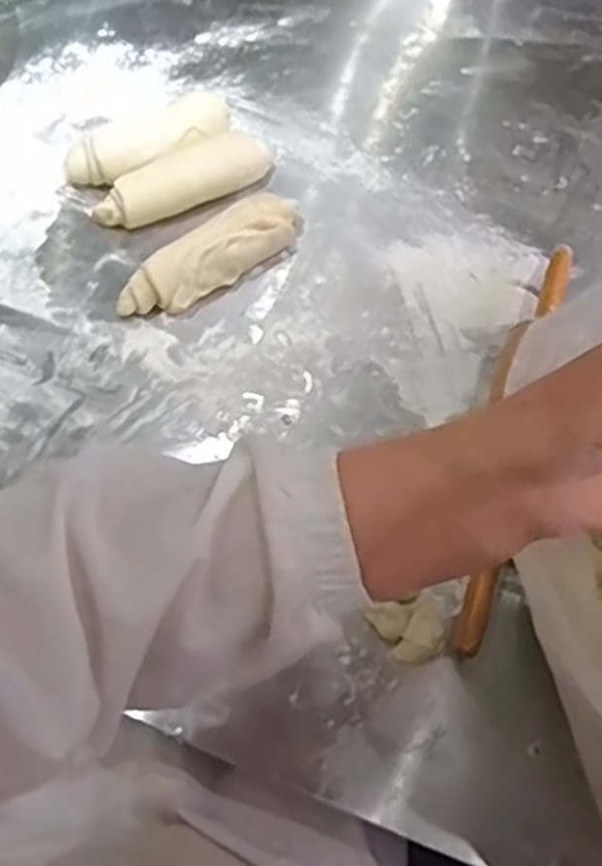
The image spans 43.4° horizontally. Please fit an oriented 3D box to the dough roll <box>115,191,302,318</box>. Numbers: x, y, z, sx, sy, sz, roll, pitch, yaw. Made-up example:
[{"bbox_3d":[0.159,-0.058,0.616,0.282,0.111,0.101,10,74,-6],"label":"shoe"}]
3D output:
[{"bbox_3d":[-0.073,-0.147,0.634,0.171,0.043,0.043,-33,68,-14],"label":"dough roll"}]

